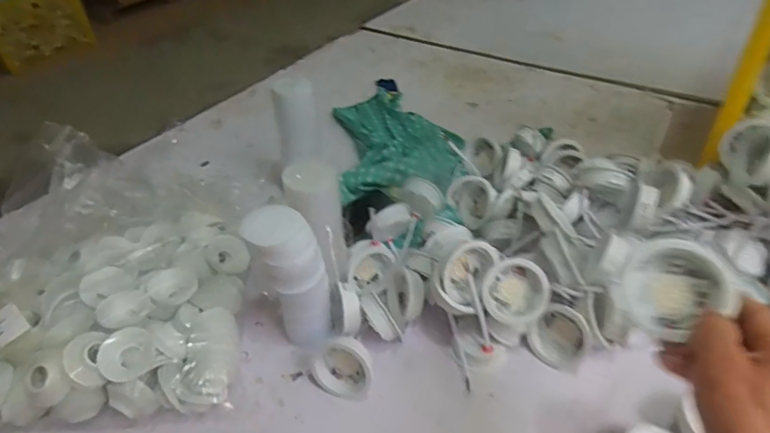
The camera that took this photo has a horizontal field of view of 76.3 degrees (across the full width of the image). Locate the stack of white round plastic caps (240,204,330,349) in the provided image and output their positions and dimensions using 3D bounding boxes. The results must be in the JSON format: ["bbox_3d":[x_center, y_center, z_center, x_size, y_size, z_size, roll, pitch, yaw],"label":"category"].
[{"bbox_3d":[-0.106,0.077,0.557,0.076,0.187,0.052,-2,41,3],"label":"stack of white round plastic caps"}]

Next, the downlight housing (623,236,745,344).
[{"bbox_3d":[0.209,0.053,0.362,0.069,0.034,0.064,-44,71,-1],"label":"downlight housing"}]

